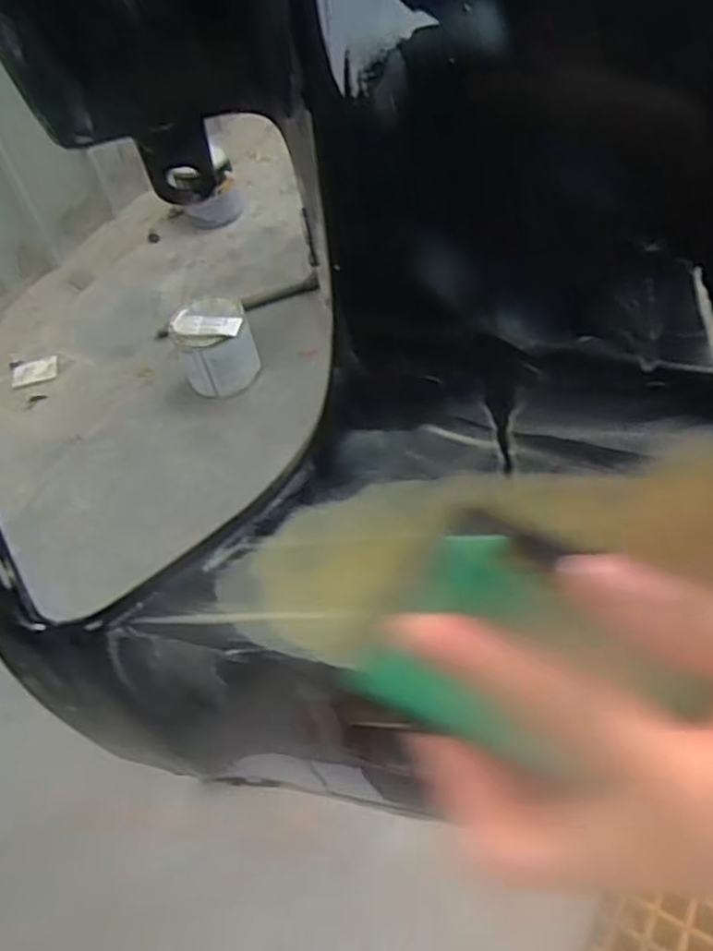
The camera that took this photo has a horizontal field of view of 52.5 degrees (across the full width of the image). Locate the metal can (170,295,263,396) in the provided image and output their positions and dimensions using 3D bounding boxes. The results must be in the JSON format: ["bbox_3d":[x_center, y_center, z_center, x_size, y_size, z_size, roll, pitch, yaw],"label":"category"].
[{"bbox_3d":[-0.311,-0.290,1.588,0.161,0.139,0.157,-4,51,5],"label":"metal can"}]

